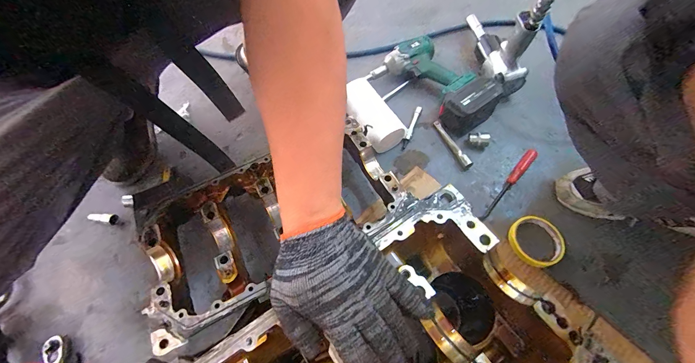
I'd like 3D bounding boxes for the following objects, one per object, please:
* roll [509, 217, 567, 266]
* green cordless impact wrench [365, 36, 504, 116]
[{"bbox_3d":[0.336,0.104,0.541,0.085,0.024,0.087,-26,65,-10],"label":"roll"},{"bbox_3d":[0.207,-0.225,0.678,0.246,0.066,0.163,34,70,17],"label":"green cordless impact wrench"}]

